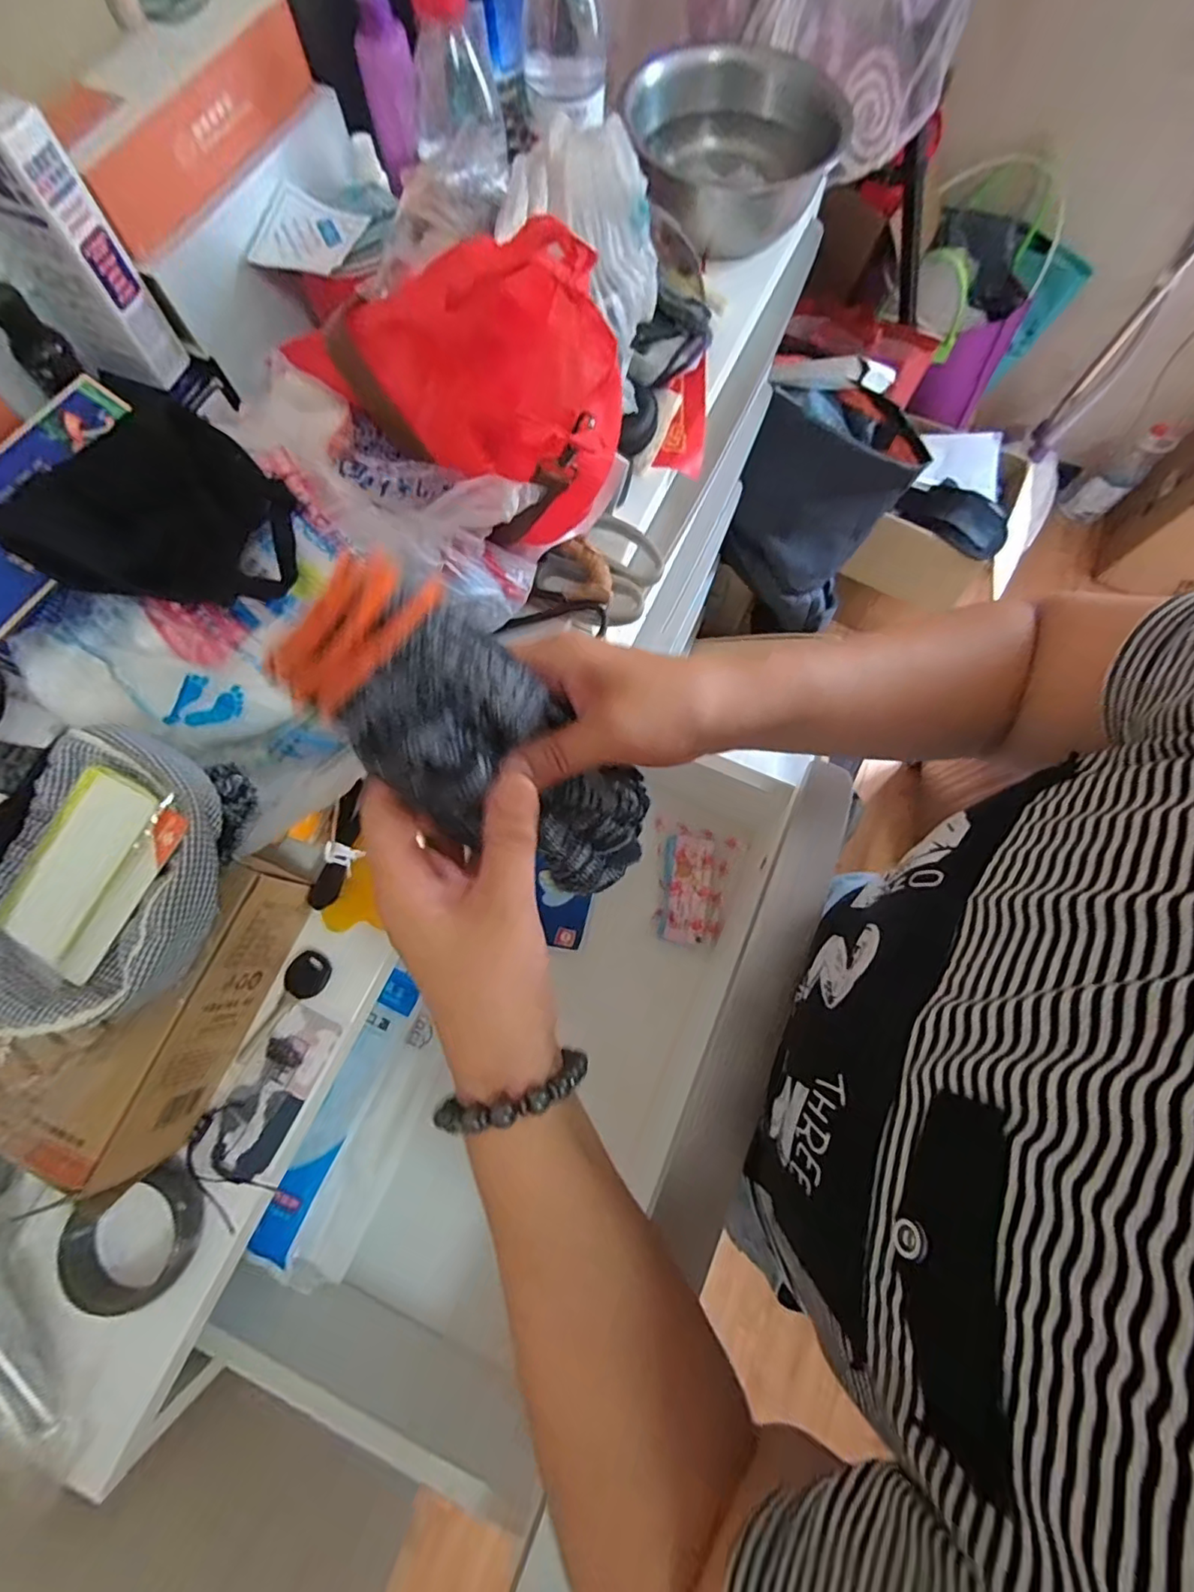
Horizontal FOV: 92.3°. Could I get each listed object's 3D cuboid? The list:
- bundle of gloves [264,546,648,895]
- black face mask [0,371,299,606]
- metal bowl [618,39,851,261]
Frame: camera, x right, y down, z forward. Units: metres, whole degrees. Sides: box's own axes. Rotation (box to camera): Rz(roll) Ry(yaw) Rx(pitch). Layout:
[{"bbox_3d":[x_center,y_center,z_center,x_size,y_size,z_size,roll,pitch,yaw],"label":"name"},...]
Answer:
[{"bbox_3d":[-0.037,-0.014,0.235,0.033,0.175,0.069,14,70,44],"label":"bundle of gloves"},{"bbox_3d":[-0.224,-0.152,0.292,0.144,0.035,0.116,24,76,7],"label":"black face mask"},{"bbox_3d":[0.115,-0.607,0.540,0.174,0.074,0.191,0,74,0],"label":"metal bowl"}]

